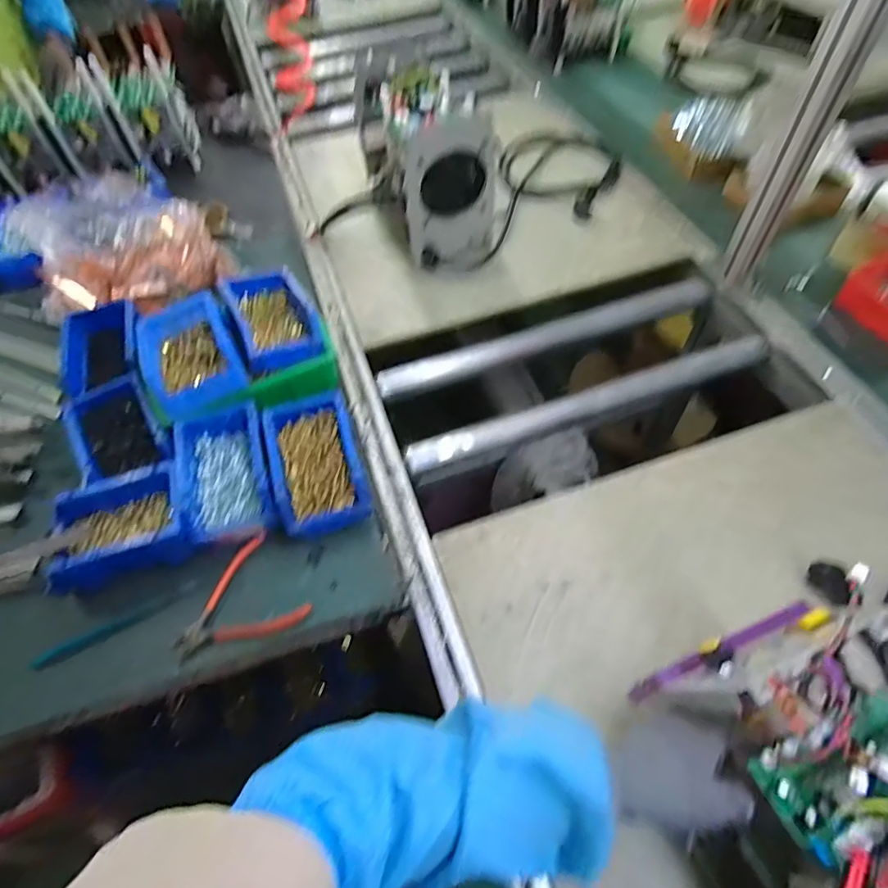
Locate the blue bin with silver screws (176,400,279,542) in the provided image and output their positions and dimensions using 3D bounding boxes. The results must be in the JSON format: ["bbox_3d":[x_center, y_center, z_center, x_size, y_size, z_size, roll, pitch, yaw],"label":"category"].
[{"bbox_3d":[-0.267,0.036,0.662,0.106,0.066,0.168,-18,58,-7],"label":"blue bin with silver screws"}]

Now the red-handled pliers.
[{"bbox_3d":[-0.240,0.185,0.606,0.138,0.011,0.122,-33,61,-16],"label":"red-handled pliers"}]

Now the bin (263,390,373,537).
[{"bbox_3d":[-0.155,0.025,0.659,0.106,0.066,0.172,-17,58,-6],"label":"bin"}]

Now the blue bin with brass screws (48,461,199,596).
[{"bbox_3d":[-0.378,0.100,0.627,0.164,0.073,0.108,-14,58,-4],"label":"blue bin with brass screws"}]

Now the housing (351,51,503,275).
[{"bbox_3d":[-0.043,-0.503,0.934,0.154,0.229,0.332,-21,57,-11],"label":"housing"}]

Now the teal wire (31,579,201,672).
[{"bbox_3d":[-0.373,0.206,0.607,0.183,0.014,0.015,-27,60,-12],"label":"teal wire"}]

